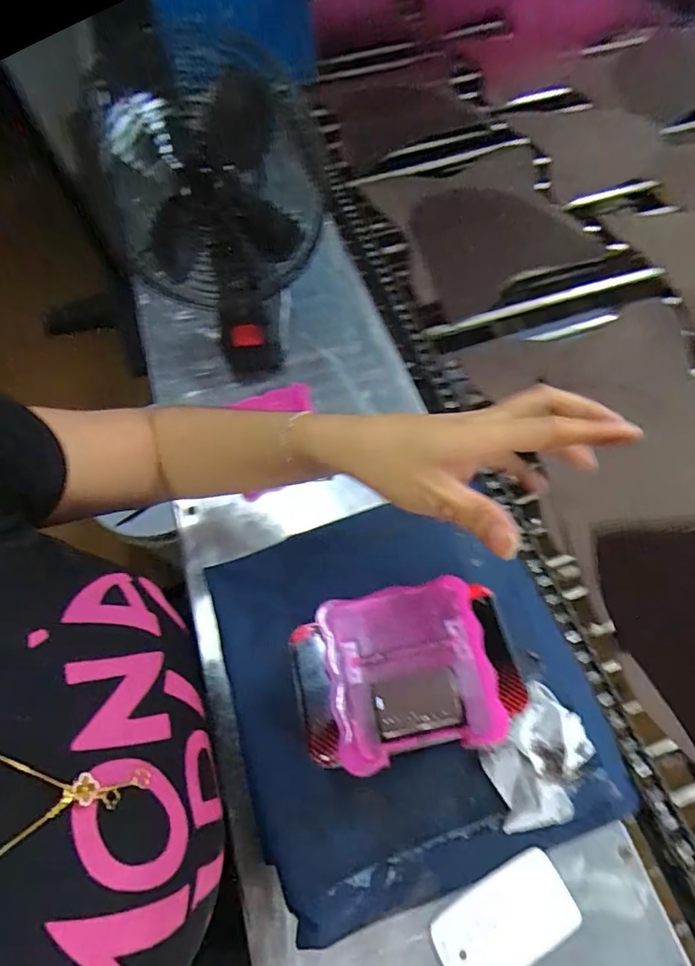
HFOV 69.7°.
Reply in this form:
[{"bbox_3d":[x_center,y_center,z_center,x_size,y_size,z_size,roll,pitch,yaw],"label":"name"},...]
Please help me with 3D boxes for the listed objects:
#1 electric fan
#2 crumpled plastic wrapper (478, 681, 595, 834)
[{"bbox_3d":[-0.135,-0.246,0.507,0.164,0.287,0.142,-27,66,-9],"label":"electric fan"},{"bbox_3d":[0.149,0.219,0.389,0.075,0.048,0.098,27,69,15],"label":"crumpled plastic wrapper"}]

